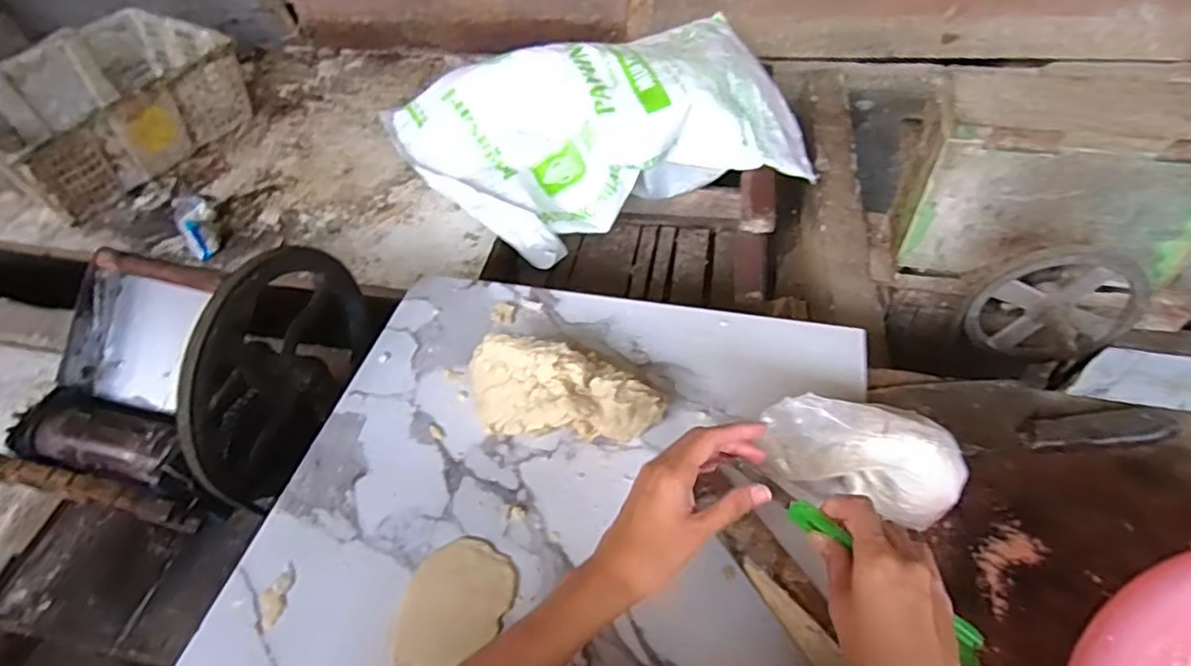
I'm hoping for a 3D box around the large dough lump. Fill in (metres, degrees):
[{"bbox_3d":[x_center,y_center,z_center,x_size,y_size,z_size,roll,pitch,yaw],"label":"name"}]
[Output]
[{"bbox_3d":[-0.030,0.049,0.584,0.171,0.075,0.085,-6,48,0],"label":"large dough lump"}]

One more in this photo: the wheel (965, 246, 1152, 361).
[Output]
[{"bbox_3d":[0.597,-0.037,0.833,0.210,0.179,0.056,9,50,10],"label":"wheel"}]

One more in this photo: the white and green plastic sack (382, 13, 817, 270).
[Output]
[{"bbox_3d":[0.025,-0.365,1.140,0.670,0.188,0.439,-23,52,-17],"label":"white and green plastic sack"}]

